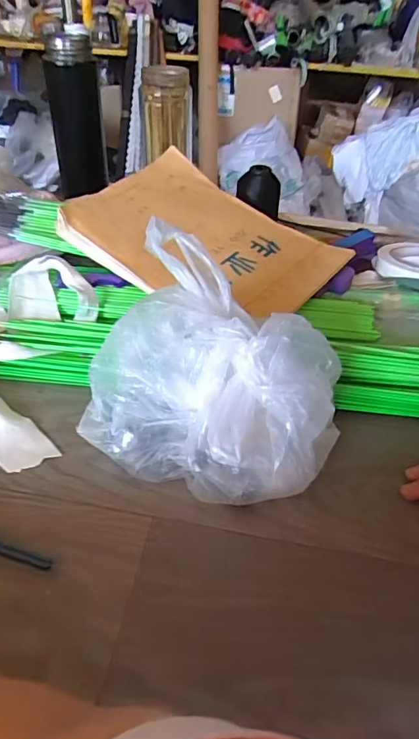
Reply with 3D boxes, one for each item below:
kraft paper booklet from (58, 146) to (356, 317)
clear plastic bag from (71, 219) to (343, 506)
[{"bbox_3d":[-0.002,-0.136,0.504,0.256,0.025,0.183,30,52,14],"label":"kraft paper booklet"},{"bbox_3d":[0.003,0.011,0.342,0.171,0.129,0.126,24,44,22],"label":"clear plastic bag"}]

